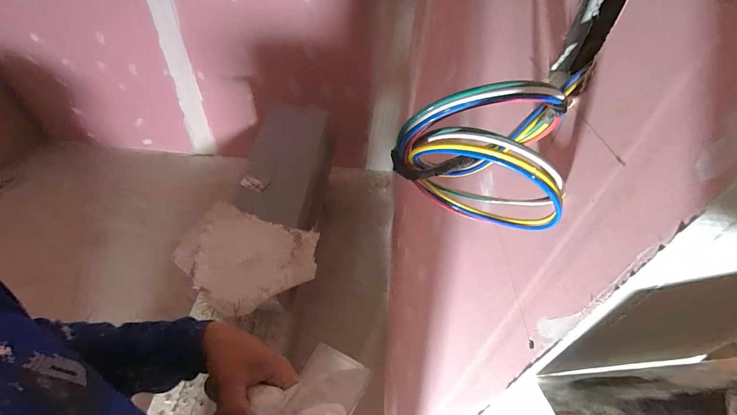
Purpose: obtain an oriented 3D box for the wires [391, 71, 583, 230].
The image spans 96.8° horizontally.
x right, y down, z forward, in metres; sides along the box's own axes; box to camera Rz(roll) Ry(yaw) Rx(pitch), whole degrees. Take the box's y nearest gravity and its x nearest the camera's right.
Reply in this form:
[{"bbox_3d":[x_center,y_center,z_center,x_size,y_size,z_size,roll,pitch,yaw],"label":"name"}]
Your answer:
[{"bbox_3d":[0.095,-0.041,0.239,0.122,0.115,0.108,-29,54,-32],"label":"wires"}]

